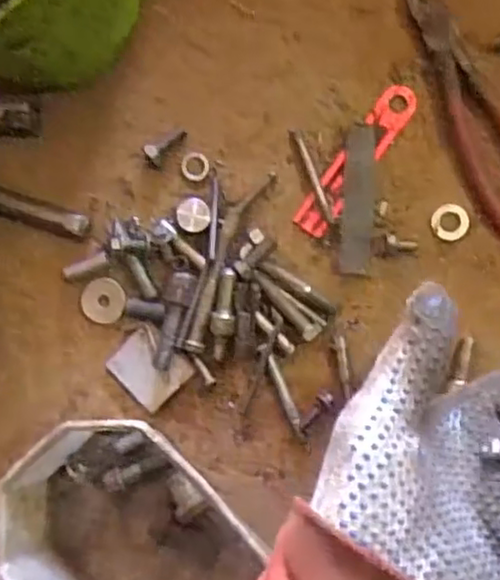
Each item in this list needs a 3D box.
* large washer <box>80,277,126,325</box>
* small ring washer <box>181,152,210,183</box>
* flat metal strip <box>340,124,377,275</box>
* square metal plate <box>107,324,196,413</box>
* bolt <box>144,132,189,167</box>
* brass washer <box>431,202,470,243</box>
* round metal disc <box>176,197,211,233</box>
[{"bbox_3d":[-0.102,0.008,0.470,0.031,0.004,0.031,0,93,1],"label":"large washer"},{"bbox_3d":[-0.038,-0.085,0.464,0.020,0.004,0.020,0,89,6],"label":"small ring washer"},{"bbox_3d":[0.070,-0.059,0.437,0.020,0.004,0.095,3,91,2],"label":"flat metal strip"},{"bbox_3d":[-0.068,0.052,0.463,0.046,0.004,0.048,-43,85,6],"label":"square metal plate"},{"bbox_3d":[-0.057,-0.099,0.465,0.032,0.010,0.013,-36,82,-12],"label":"bolt"},{"bbox_3d":[0.131,-0.044,0.440,0.024,0.004,0.024,-1,91,7],"label":"brass washer"},{"bbox_3d":[-0.037,-0.050,0.452,0.023,0.013,0.022,34,93,6],"label":"round metal disc"}]

